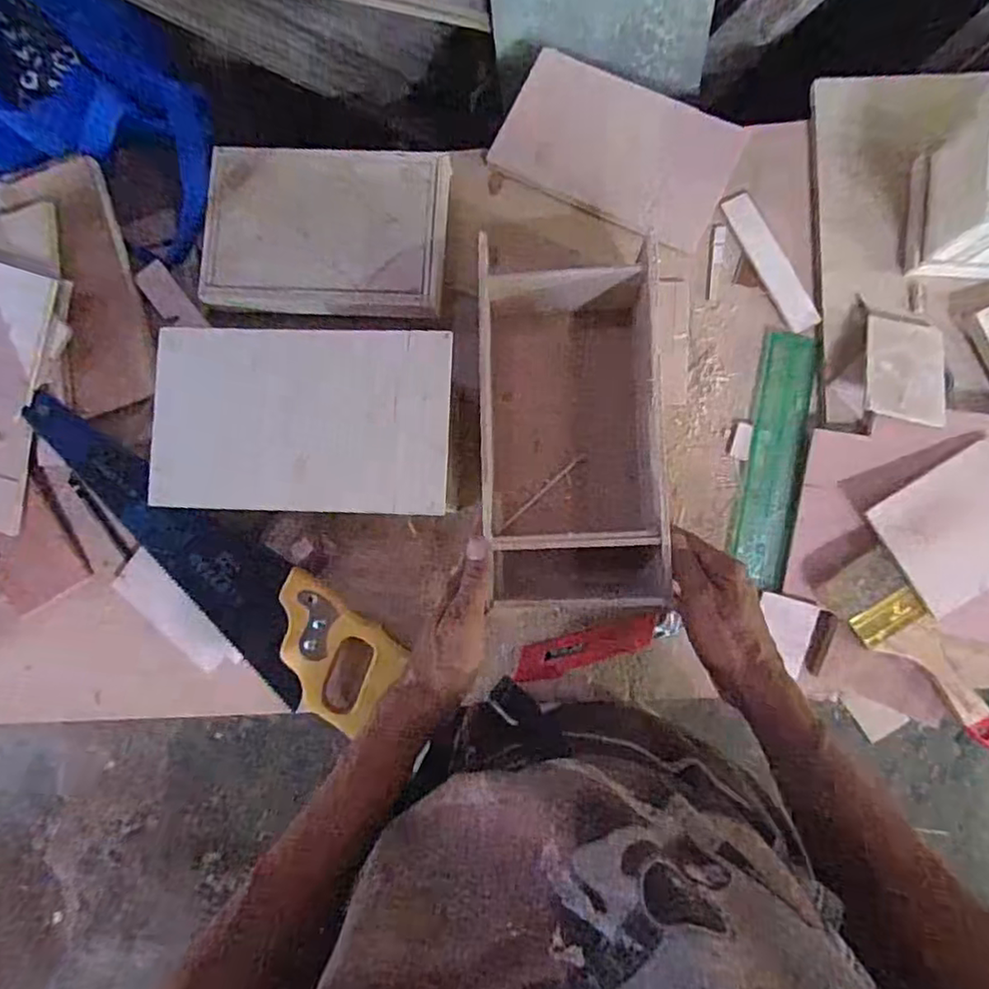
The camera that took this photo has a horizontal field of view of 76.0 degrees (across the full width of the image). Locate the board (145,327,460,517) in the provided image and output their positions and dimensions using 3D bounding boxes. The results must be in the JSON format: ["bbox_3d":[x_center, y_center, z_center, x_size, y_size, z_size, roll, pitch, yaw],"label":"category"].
[{"bbox_3d":[-0.144,-0.056,0.470,0.219,0.015,0.132,2,85,4],"label":"board"}]

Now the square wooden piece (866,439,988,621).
[{"bbox_3d":[0.384,0.028,0.520,0.118,0.007,0.100,-31,79,0],"label":"square wooden piece"}]

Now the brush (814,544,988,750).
[{"bbox_3d":[0.348,0.135,0.524,0.055,0.022,0.185,-34,84,0],"label":"brush"}]

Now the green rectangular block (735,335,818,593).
[{"bbox_3d":[0.254,-0.032,0.572,0.049,0.009,0.226,10,85,4],"label":"green rectangular block"}]

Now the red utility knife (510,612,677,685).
[{"bbox_3d":[0.091,0.135,0.563,0.148,0.020,0.031,-15,84,2],"label":"red utility knife"}]

